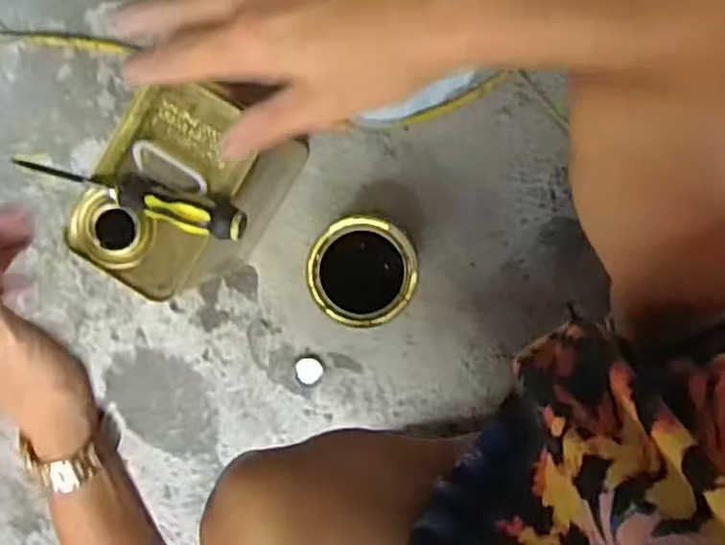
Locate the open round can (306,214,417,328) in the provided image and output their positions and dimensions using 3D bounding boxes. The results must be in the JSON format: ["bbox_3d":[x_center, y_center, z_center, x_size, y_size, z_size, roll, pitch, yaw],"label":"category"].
[{"bbox_3d":[0.003,-0.006,0.755,0.101,0.136,0.102,0,97,4],"label":"open round can"}]

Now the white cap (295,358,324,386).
[{"bbox_3d":[-0.061,0.113,0.836,0.031,0.004,0.030,0,97,4],"label":"white cap"}]

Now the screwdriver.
[{"bbox_3d":[-0.181,-0.061,0.567,0.189,0.031,0.030,16,98,2],"label":"screwdriver"}]

